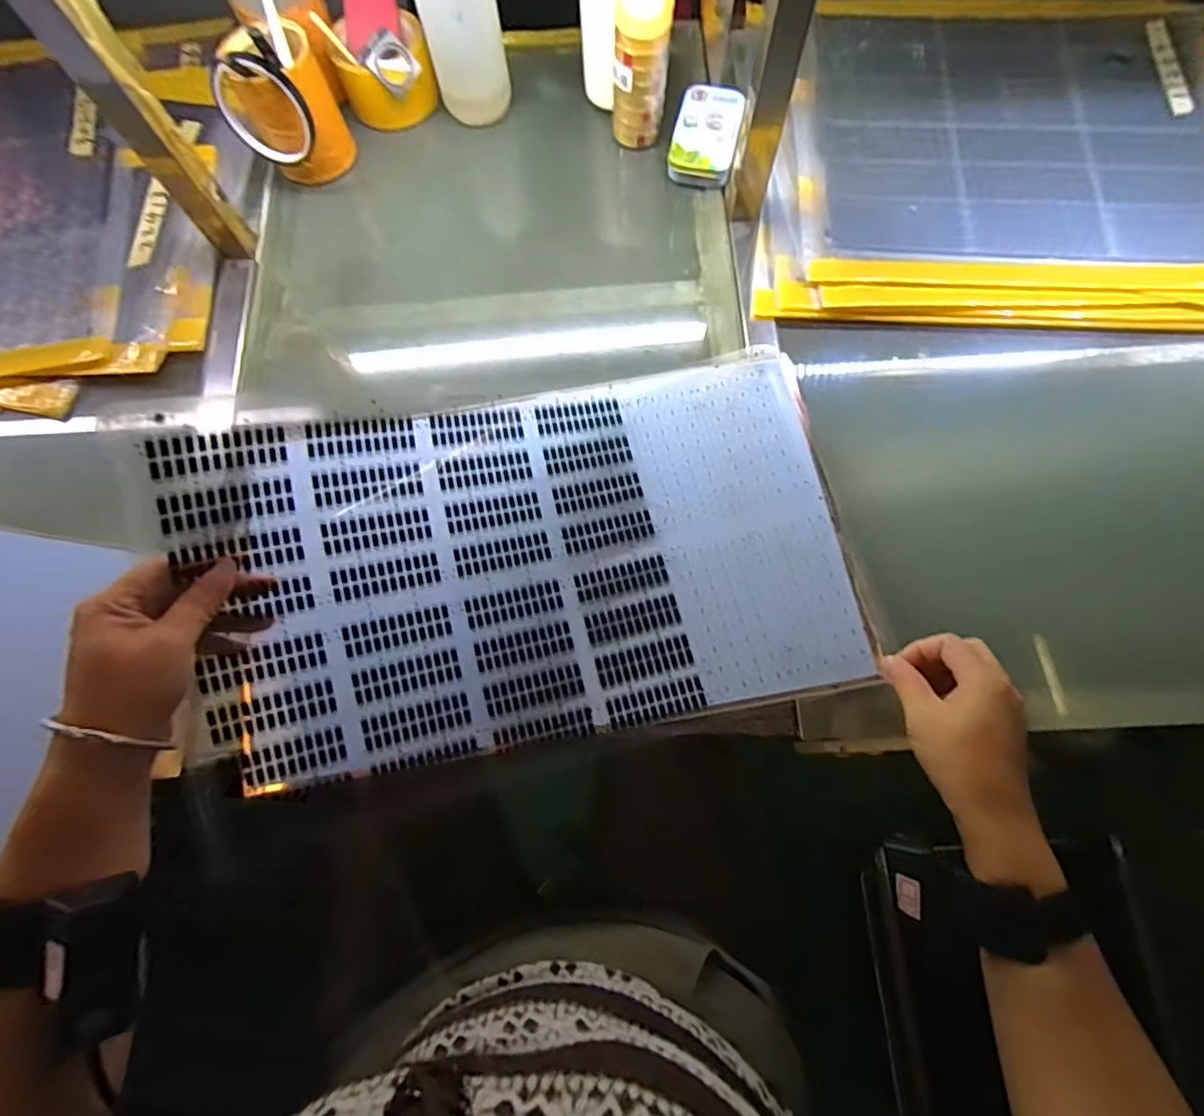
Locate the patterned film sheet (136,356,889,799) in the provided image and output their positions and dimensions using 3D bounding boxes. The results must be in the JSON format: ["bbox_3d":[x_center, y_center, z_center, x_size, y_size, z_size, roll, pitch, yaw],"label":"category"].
[{"bbox_3d":[-0.040,-0.014,0.407,0.456,0.155,0.290,-11,73,-2],"label":"patterned film sheet"}]

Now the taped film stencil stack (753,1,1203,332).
[{"bbox_3d":[0.477,-0.415,0.592,0.606,0.012,0.439,5,73,3],"label":"taped film stencil stack"}]

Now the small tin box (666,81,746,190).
[{"bbox_3d":[0.109,-0.439,0.601,0.064,0.030,0.112,11,74,5],"label":"small tin box"}]

